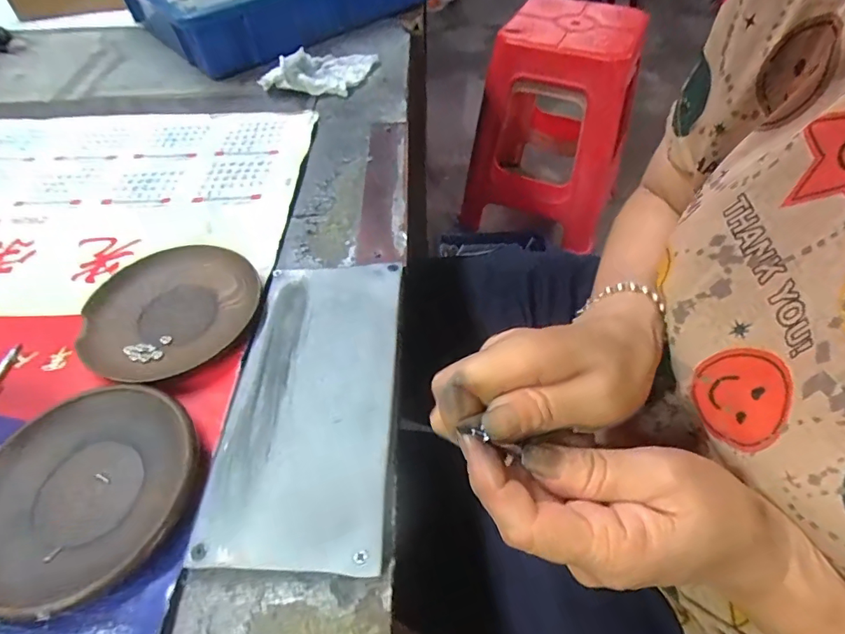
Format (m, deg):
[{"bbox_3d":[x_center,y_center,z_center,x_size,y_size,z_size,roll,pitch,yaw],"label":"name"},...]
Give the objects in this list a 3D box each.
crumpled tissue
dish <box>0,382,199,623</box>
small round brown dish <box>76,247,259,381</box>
[{"bbox_3d":[-0.111,-0.277,0.525,0.133,0.031,0.065,-19,52,-11],"label":"crumpled tissue"},{"bbox_3d":[-0.176,0.089,0.249,0.107,0.015,0.110,-2,51,2],"label":"dish"},{"bbox_3d":[-0.174,-0.007,0.330,0.111,0.015,0.115,-2,51,2],"label":"small round brown dish"}]

